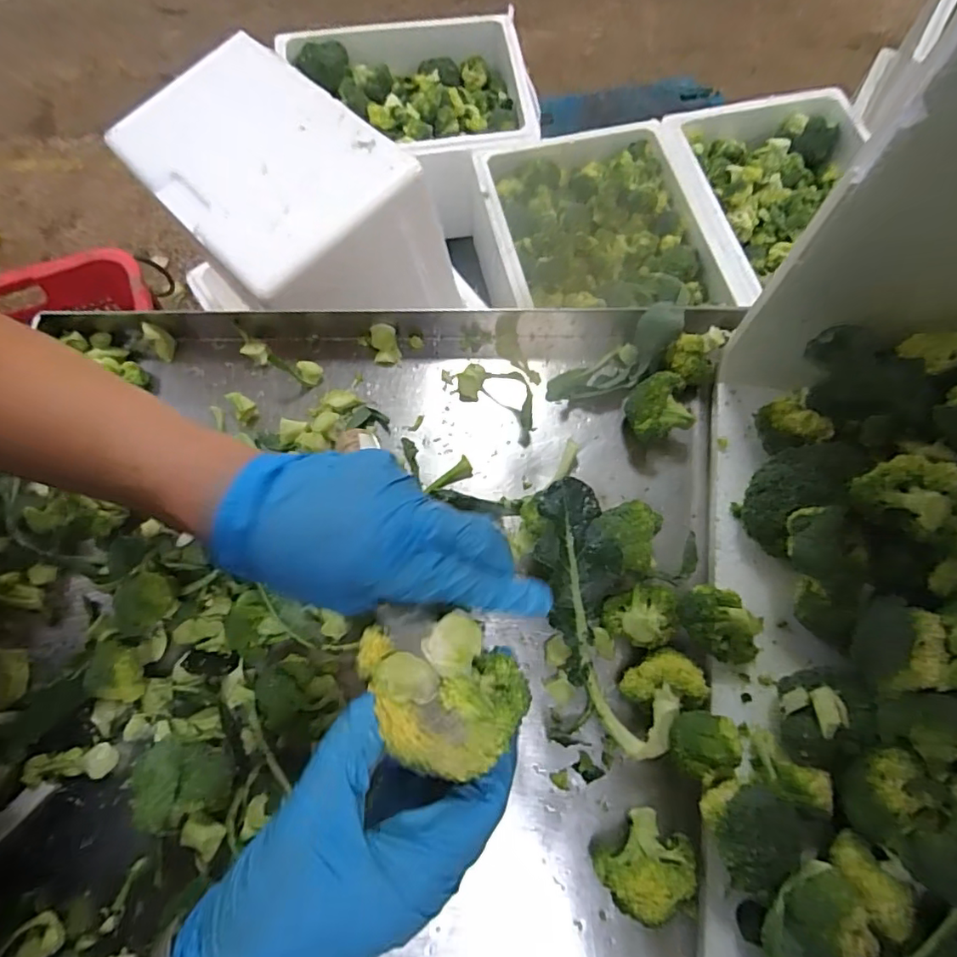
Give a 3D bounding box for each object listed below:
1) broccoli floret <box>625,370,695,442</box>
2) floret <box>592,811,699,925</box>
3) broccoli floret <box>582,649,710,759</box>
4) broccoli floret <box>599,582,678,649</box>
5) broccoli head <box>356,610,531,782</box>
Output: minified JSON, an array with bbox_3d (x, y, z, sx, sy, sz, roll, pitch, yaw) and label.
[{"bbox_3d":[0.145,-0.056,0.457,0.047,0.042,0.048,0,70,0],"label":"broccoli floret"},{"bbox_3d":[0.107,0.245,0.351,0.058,0.041,0.045,-32,73,-11],"label":"floret"},{"bbox_3d":[0.116,0.154,0.381,0.072,0.044,0.061,-11,70,-4],"label":"broccoli floret"},{"bbox_3d":[0.110,0.095,0.378,0.045,0.041,0.040,-16,71,-5],"label":"broccoli floret"},{"bbox_3d":[-0.012,0.080,0.216,0.057,0.031,0.061,0,70,0],"label":"broccoli head"}]

